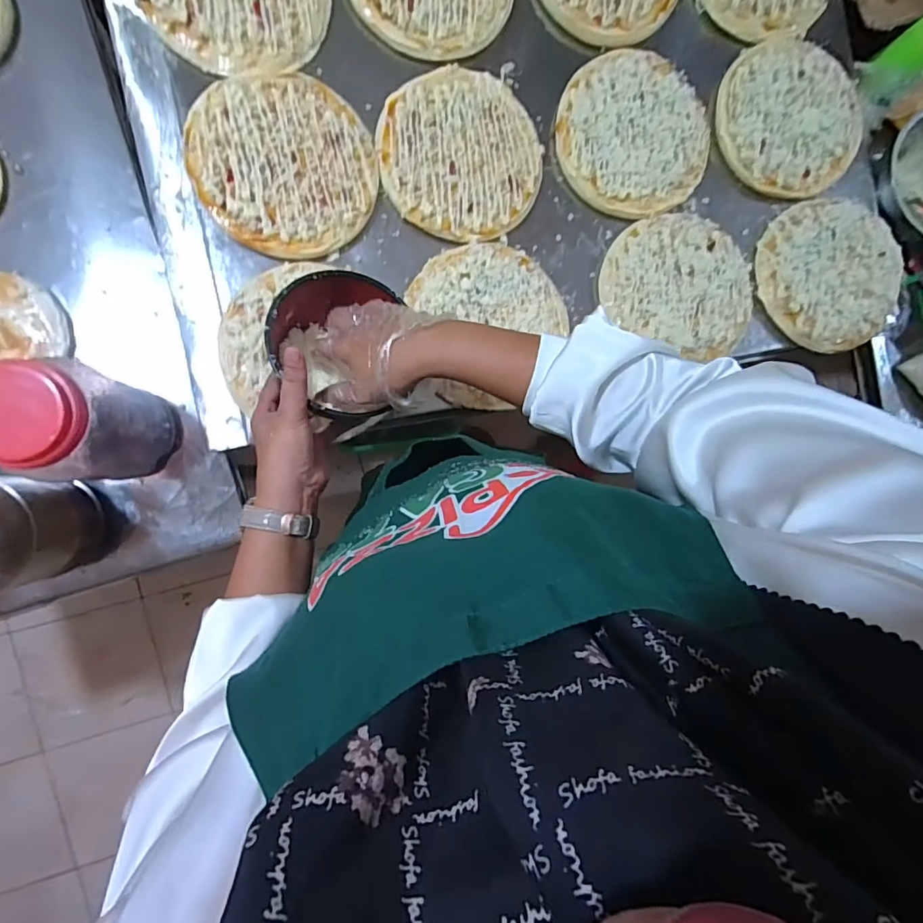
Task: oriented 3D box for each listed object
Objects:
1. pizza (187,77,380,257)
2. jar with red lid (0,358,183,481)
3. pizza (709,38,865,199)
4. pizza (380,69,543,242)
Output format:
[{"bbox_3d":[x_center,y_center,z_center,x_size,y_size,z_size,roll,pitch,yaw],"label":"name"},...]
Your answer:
[{"bbox_3d":[-0.198,-0.334,0.567,0.196,0.028,0.194,-1,95,-10],"label":"pizza"},{"bbox_3d":[-0.377,-0.027,0.515,0.093,0.232,0.102,-2,95,-10],"label":"jar with red lid"},{"bbox_3d":[0.439,-0.461,0.687,0.197,0.029,0.197,-1,95,-10],"label":"pizza"},{"bbox_3d":[0.000,-0.372,0.614,0.193,0.018,0.196,8,94,-11],"label":"pizza"}]

